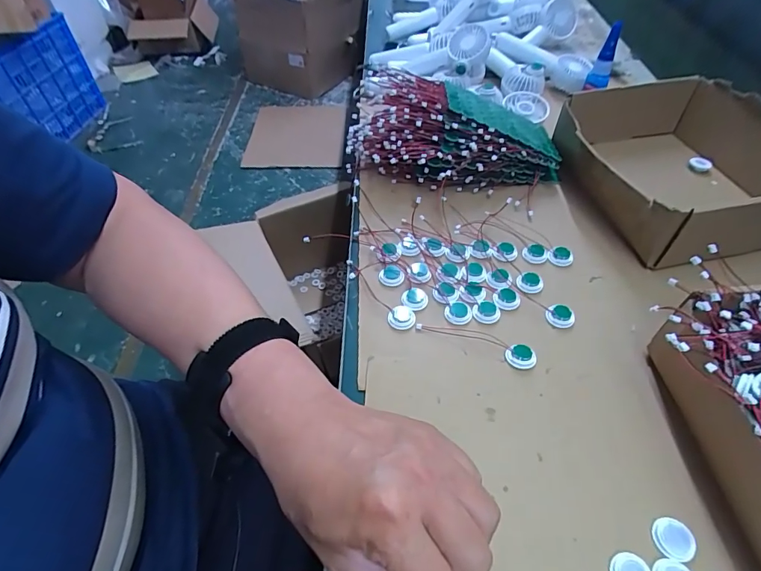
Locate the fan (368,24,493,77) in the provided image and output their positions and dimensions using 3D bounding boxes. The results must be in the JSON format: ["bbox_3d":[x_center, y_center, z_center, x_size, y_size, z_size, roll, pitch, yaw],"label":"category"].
[{"bbox_3d":[0.068,-0.339,0.622,0.180,0.039,0.089,6,49,28],"label":"fan"}]

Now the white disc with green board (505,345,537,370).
[{"bbox_3d":[0.109,0.057,0.333,0.021,0.006,0.020,-1,50,1],"label":"white disc with green board"}]

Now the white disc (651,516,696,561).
[{"bbox_3d":[0.176,0.152,0.256,0.022,0.005,0.022,-1,50,1],"label":"white disc"}]

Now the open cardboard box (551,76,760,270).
[{"bbox_3d":[0.311,-0.128,0.443,0.208,0.067,0.222,-13,51,-9],"label":"open cardboard box"}]

